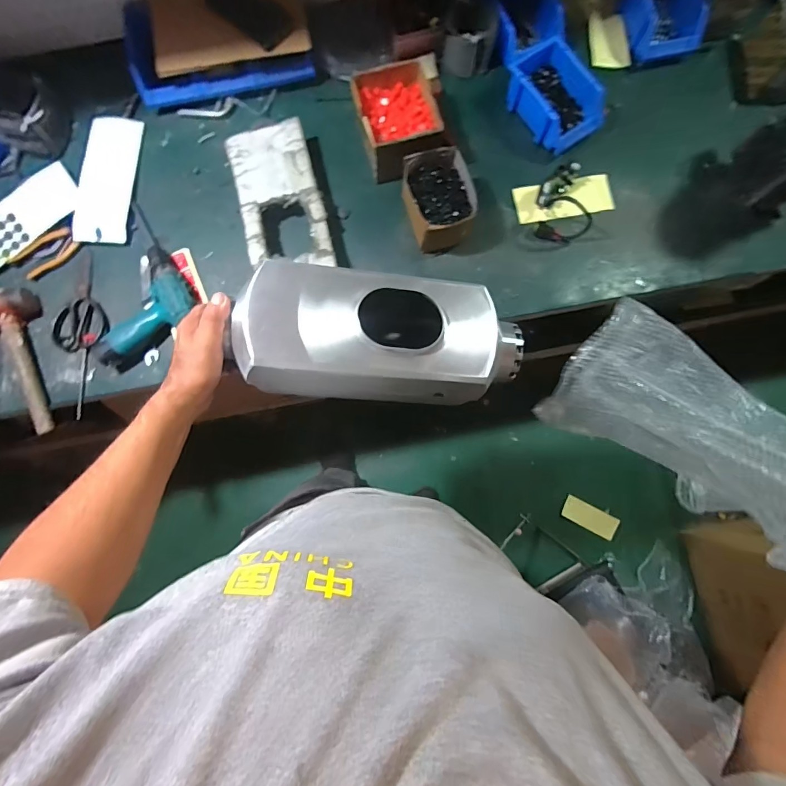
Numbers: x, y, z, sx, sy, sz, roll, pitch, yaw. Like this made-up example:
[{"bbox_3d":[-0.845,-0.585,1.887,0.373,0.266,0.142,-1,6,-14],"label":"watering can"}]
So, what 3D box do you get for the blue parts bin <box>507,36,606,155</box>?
[{"bbox_3d":[0.319,-0.579,0.814,0.121,0.068,0.184,-35,82,-3],"label":"blue parts bin"}]

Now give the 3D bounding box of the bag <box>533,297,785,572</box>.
[{"bbox_3d":[0.455,0.067,0.616,0.421,0.148,0.174,36,84,13],"label":"bag"}]

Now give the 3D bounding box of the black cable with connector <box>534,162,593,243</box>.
[{"bbox_3d":[0.328,-0.364,0.788,0.100,0.061,0.138,6,82,3],"label":"black cable with connector"}]

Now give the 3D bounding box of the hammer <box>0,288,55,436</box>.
[{"bbox_3d":[-0.682,-0.056,0.757,0.087,0.048,0.273,-17,81,-1],"label":"hammer"}]

